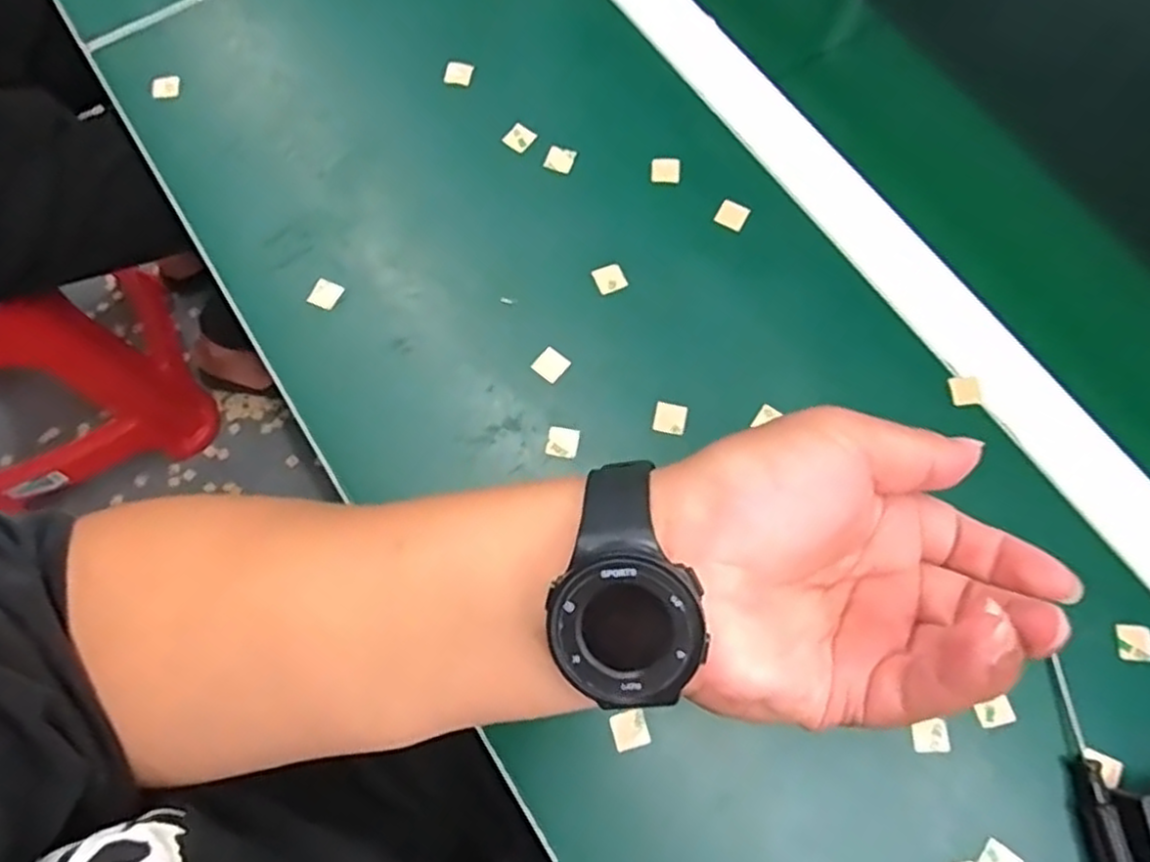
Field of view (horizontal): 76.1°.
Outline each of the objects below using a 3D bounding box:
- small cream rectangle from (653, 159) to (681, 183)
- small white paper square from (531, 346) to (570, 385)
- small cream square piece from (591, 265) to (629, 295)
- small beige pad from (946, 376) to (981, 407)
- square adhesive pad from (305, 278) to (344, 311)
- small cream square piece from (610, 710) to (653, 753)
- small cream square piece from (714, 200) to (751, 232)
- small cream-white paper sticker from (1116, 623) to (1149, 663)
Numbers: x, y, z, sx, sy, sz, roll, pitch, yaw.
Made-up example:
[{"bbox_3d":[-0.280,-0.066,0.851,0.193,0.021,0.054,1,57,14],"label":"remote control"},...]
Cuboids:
[{"bbox_3d":[0.053,-0.153,0.428,0.017,0.004,0.016,4,70,0],"label":"small cream rectangle"},{"bbox_3d":[-0.013,-0.035,0.389,0.015,0.004,0.016,37,73,11],"label":"small white paper square"},{"bbox_3d":[0.019,-0.084,0.405,0.016,0.004,0.015,-24,81,-8],"label":"small cream square piece"},{"bbox_3d":[0.204,-0.021,0.383,0.016,0.004,0.015,-9,83,-2],"label":"small beige pad"},{"bbox_3d":[-0.137,-0.075,0.405,0.015,0.004,0.017,18,71,5],"label":"square adhesive pad"},{"bbox_3d":[0.025,0.135,0.331,0.017,0.004,0.015,-13,71,-6],"label":"small cream square piece"},{"bbox_3d":[0.090,-0.123,0.417,0.016,0.004,0.016,28,72,9],"label":"small cream square piece"},{"bbox_3d":[0.261,0.099,0.342,0.016,0.004,0.017,2,66,4],"label":"small cream-white paper sticker"}]

